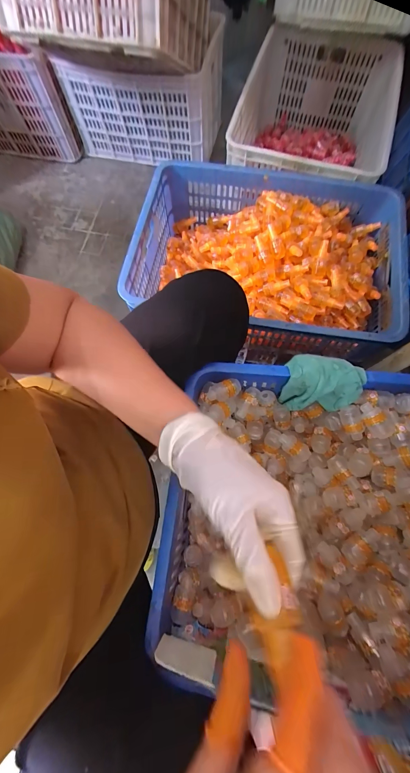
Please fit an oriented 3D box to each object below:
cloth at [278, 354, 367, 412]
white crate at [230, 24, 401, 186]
[{"bbox_3d":[0.187,-0.003,0.470,0.111,0.108,0.073,2,73,1],"label":"cloth"},{"bbox_3d":[0.335,-0.799,0.910,0.430,0.273,0.608,15,73,5],"label":"white crate"}]

